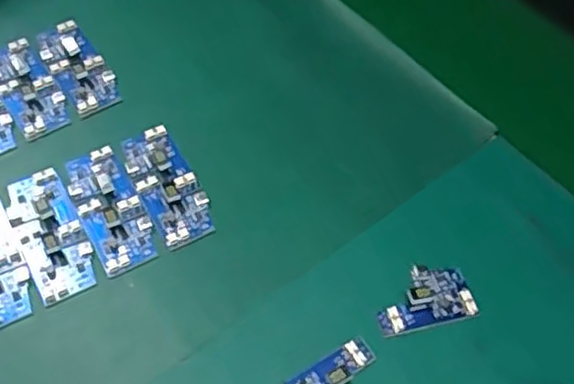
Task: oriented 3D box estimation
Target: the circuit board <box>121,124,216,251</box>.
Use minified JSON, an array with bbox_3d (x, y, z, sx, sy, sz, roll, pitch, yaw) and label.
[{"bbox_3d":[-0.077,-0.005,0.447,0.036,0.004,0.089,-25,60,-18],"label":"circuit board"}]

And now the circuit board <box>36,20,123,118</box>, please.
[{"bbox_3d":[-0.152,-0.092,0.505,0.035,0.004,0.088,-30,61,-20],"label":"circuit board"}]

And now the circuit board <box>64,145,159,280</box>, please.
[{"bbox_3d":[-0.111,0.009,0.436,0.037,0.004,0.090,-24,60,-18],"label":"circuit board"}]

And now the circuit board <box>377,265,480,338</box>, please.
[{"bbox_3d":[0.079,0.060,0.407,0.058,0.009,0.037,-11,57,-10],"label":"circuit board"}]

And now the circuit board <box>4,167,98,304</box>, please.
[{"bbox_3d":[-0.144,0.024,0.423,0.037,0.004,0.091,-24,60,-17],"label":"circuit board"}]

